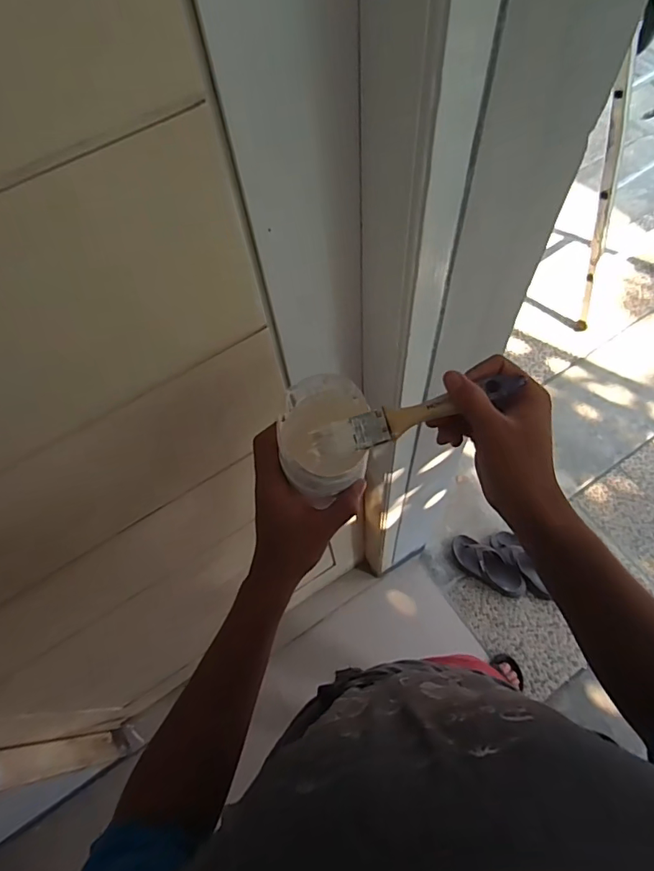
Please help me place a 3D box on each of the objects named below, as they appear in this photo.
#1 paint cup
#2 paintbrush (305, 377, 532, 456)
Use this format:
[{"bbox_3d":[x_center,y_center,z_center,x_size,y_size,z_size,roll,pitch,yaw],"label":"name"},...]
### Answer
[{"bbox_3d":[-0.003,0.003,0.445,0.073,0.073,0.092,-1,62,0],"label":"paint cup"},{"bbox_3d":[0.070,-0.015,0.397,0.169,0.007,0.029,-16,62,8],"label":"paintbrush"}]

